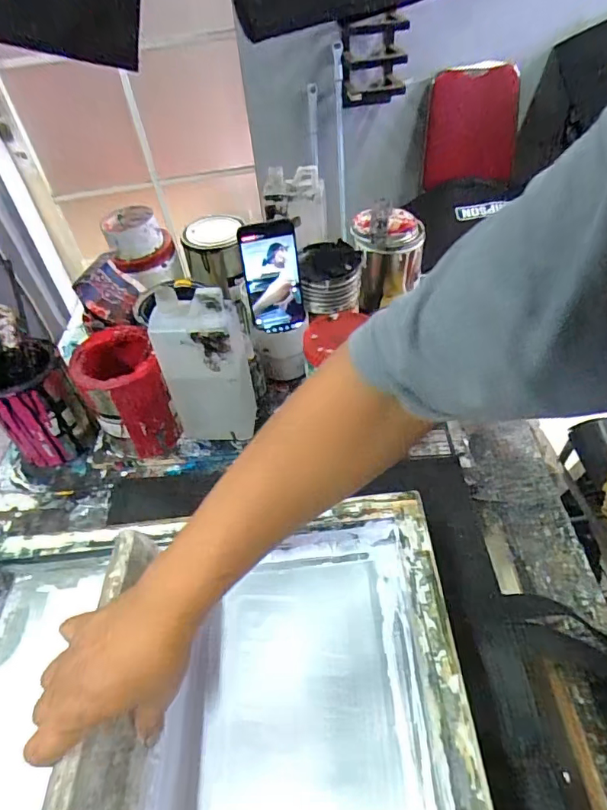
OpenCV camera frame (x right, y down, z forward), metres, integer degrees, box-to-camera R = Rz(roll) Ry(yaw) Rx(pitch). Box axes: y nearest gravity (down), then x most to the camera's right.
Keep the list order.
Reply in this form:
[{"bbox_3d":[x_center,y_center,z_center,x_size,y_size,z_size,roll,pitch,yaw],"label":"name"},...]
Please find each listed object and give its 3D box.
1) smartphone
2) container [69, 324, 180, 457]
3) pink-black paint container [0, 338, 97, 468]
[{"bbox_3d":[-0.042,-0.173,0.680,0.076,0.151,0.009,-13,35,-7],"label":"smartphone"},{"bbox_3d":[-0.230,-0.007,0.657,0.095,0.156,0.109,-22,49,-14],"label":"container"},{"bbox_3d":[-0.355,0.001,0.665,0.102,0.148,0.096,-34,53,-23],"label":"pink-black paint container"}]

